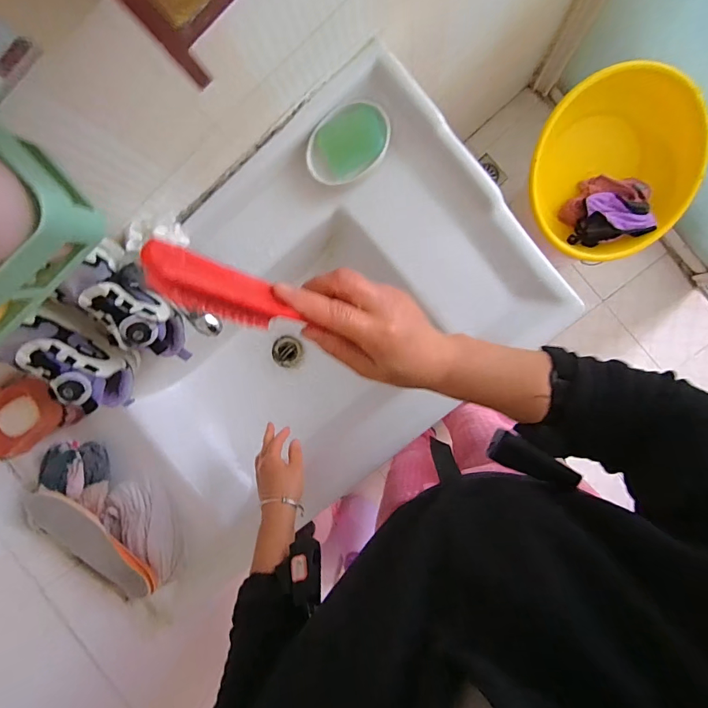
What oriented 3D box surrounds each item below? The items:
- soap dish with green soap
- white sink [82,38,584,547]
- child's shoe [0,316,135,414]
[{"bbox_3d":[-0.011,-0.293,0.558,0.118,0.021,0.091,-31,90,9],"label":"soap dish with green soap"},{"bbox_3d":[-0.079,-0.026,0.666,0.694,0.173,0.447,-40,89,9],"label":"white sink"},{"bbox_3d":[-0.358,0.030,0.528,0.070,0.177,0.086,-25,52,9],"label":"child's shoe"}]

